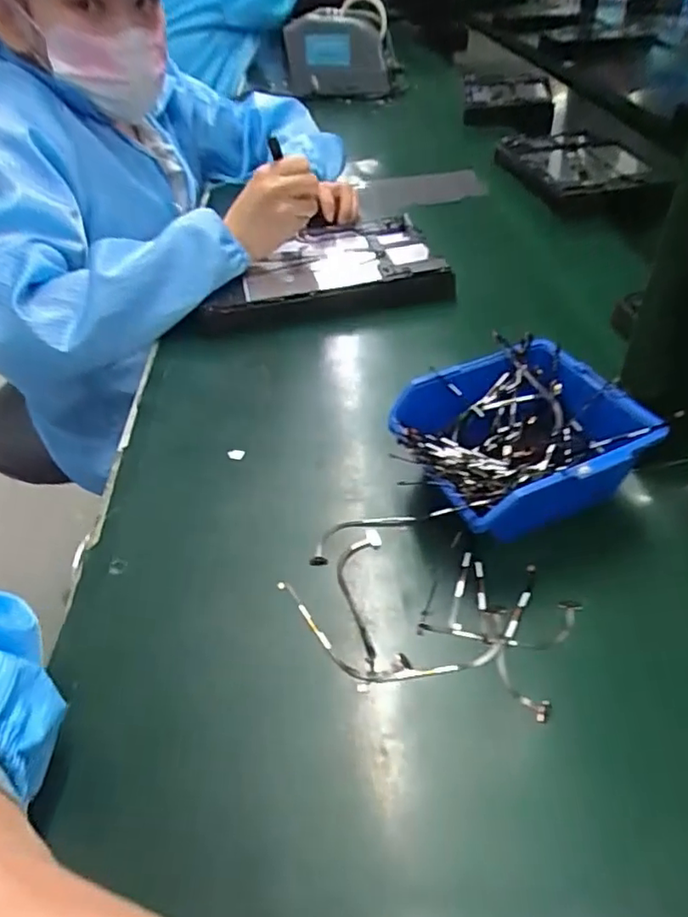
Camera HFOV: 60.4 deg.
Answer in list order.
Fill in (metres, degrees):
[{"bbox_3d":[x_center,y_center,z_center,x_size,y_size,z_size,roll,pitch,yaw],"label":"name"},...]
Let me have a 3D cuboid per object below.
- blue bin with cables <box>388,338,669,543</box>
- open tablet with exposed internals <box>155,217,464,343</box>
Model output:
[{"bbox_3d":[0.107,-0.004,0.365,0.129,0.063,0.121,-20,44,-14],"label":"blue bin with cables"},{"bbox_3d":[-0.032,-0.191,0.611,0.248,0.033,0.162,-9,43,-3],"label":"open tablet with exposed internals"}]

